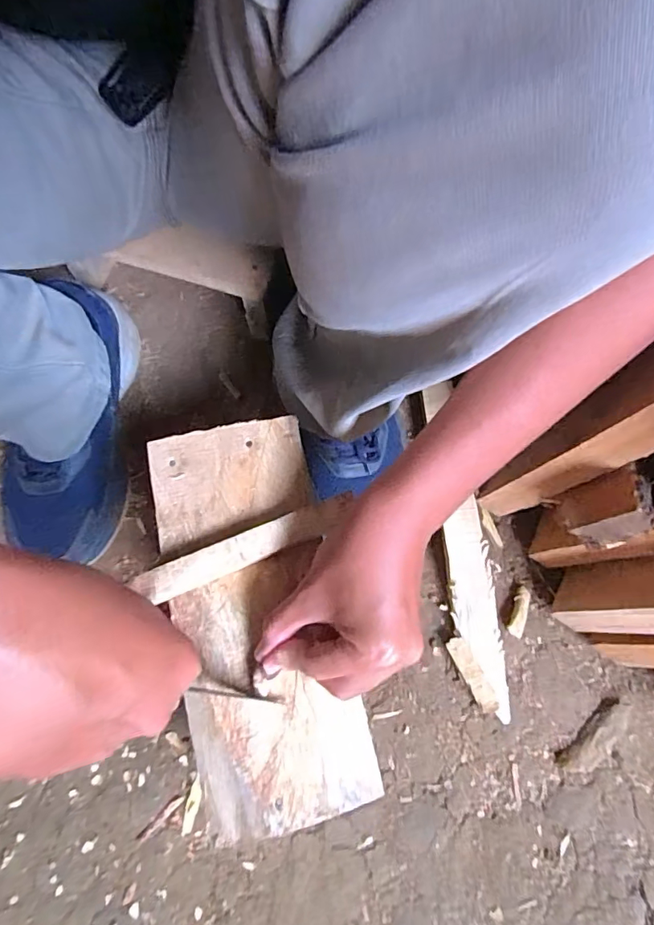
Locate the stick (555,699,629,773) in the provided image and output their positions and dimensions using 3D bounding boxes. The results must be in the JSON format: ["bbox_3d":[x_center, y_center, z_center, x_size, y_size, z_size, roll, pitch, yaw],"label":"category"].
[{"bbox_3d":[0.242,0.246,0.444,0.083,0.008,0.028,-37,77,-11],"label":"stick"}]

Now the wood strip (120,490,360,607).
[{"bbox_3d":[-0.054,0.060,0.351,0.154,0.018,0.022,-22,75,-7],"label":"wood strip"}]

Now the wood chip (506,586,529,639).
[{"bbox_3d":[0.184,0.142,0.477,0.014,0.007,0.047,20,74,5],"label":"wood chip"}]

